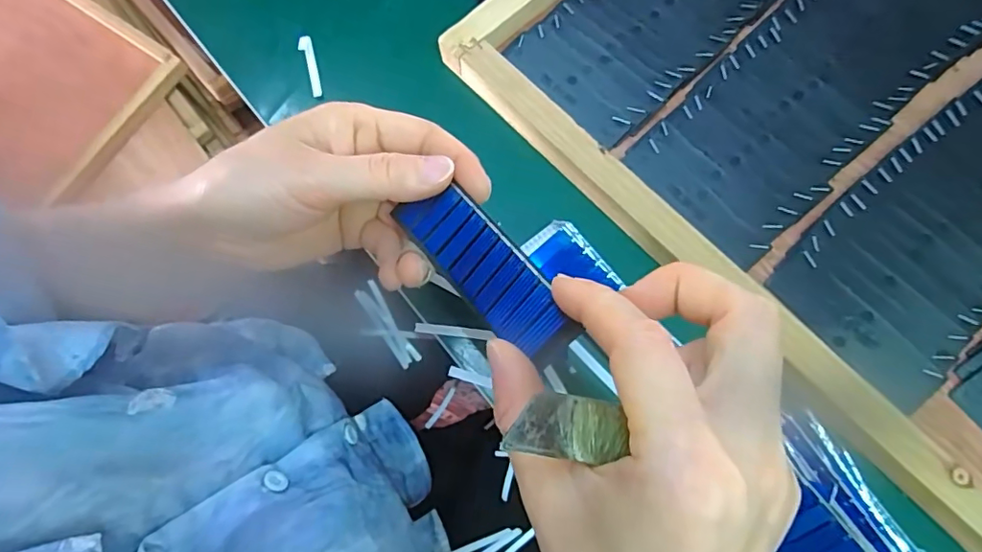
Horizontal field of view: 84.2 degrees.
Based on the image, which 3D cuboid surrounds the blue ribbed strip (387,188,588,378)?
[{"bbox_3d":[-0.003,-0.003,0.209,0.028,0.004,0.089,-48,62,12],"label":"blue ribbed strip"}]

